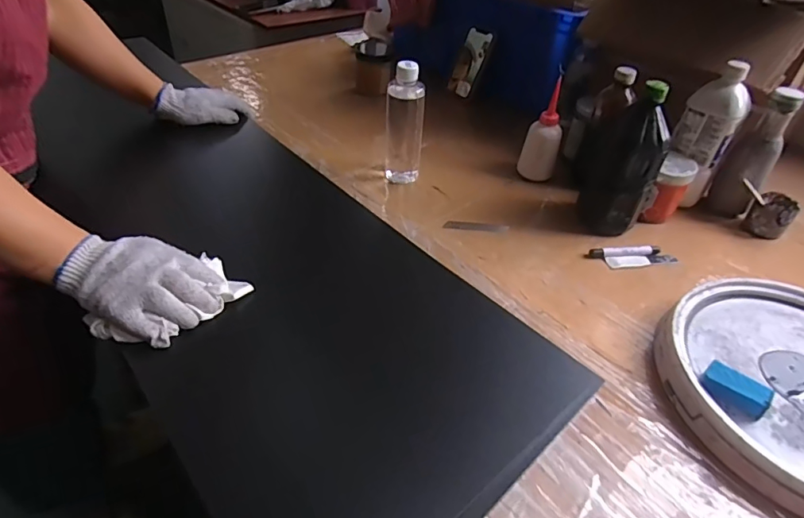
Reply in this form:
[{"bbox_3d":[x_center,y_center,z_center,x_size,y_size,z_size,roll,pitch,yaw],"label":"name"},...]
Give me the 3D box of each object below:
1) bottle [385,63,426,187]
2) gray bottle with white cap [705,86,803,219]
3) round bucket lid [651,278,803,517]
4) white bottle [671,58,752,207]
[{"bbox_3d":[0.004,-0.210,0.764,0.060,0.195,0.054,7,41,1],"label":"bottle"},{"bbox_3d":[0.551,-0.160,0.748,0.067,0.194,0.059,33,48,28],"label":"gray bottle with white cap"},{"bbox_3d":[0.446,0.136,0.517,0.304,0.044,0.283,3,41,-3],"label":"round bucket lid"},{"bbox_3d":[0.481,-0.190,0.746,0.079,0.200,0.068,-9,43,-16],"label":"white bottle"}]

